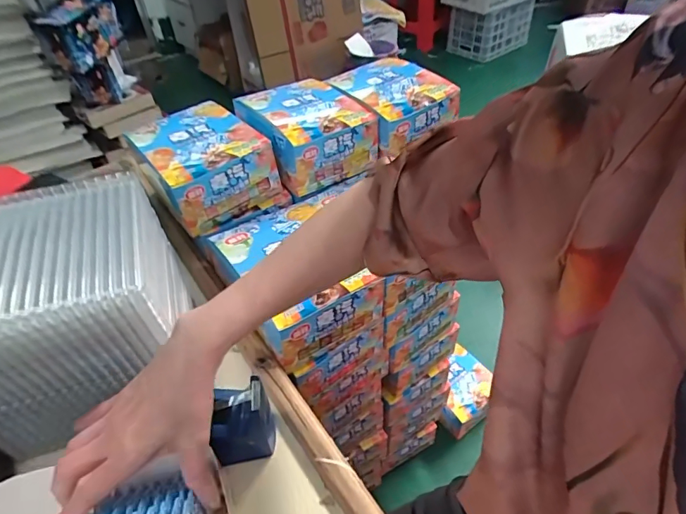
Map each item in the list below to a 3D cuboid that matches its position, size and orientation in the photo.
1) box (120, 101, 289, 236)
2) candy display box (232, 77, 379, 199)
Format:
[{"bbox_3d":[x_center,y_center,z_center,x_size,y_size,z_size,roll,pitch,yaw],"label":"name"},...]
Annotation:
[{"bbox_3d":[-0.204,-0.136,0.666,0.158,0.102,0.183,-31,49,-26],"label":"box"},{"bbox_3d":[-0.055,-0.203,0.719,0.157,0.097,0.175,-23,47,-20],"label":"candy display box"}]

